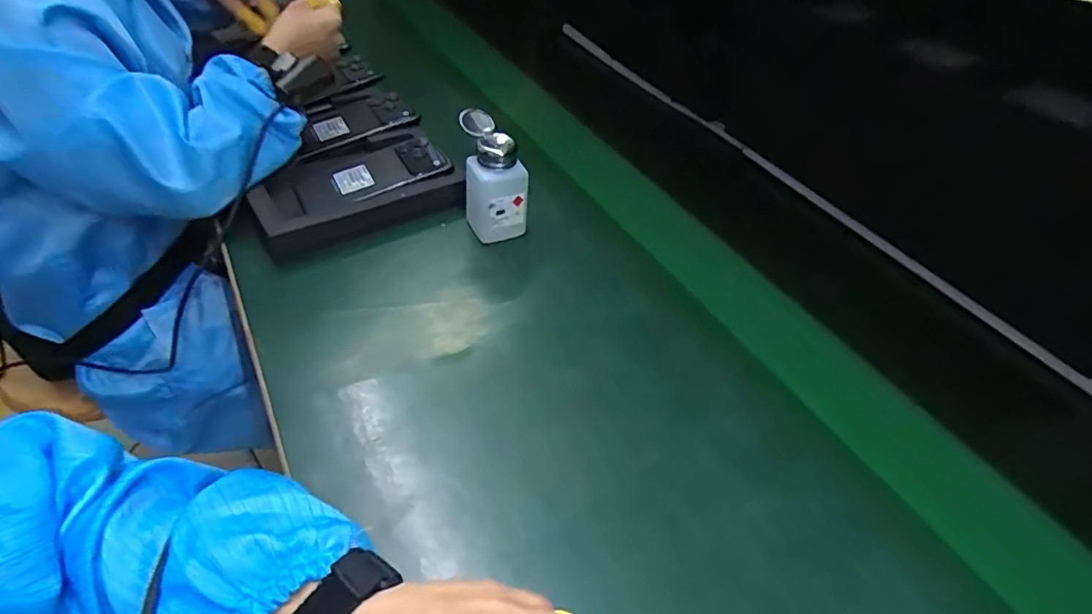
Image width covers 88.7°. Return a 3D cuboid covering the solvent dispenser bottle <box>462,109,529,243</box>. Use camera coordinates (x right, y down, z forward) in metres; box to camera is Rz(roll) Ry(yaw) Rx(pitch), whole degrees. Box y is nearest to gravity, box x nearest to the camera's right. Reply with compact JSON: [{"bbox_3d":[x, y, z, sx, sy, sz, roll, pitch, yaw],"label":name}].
[{"bbox_3d":[-0.053,-0.129,0.572,0.062,0.119,0.072,-5,47,-11],"label":"solvent dispenser bottle"}]

